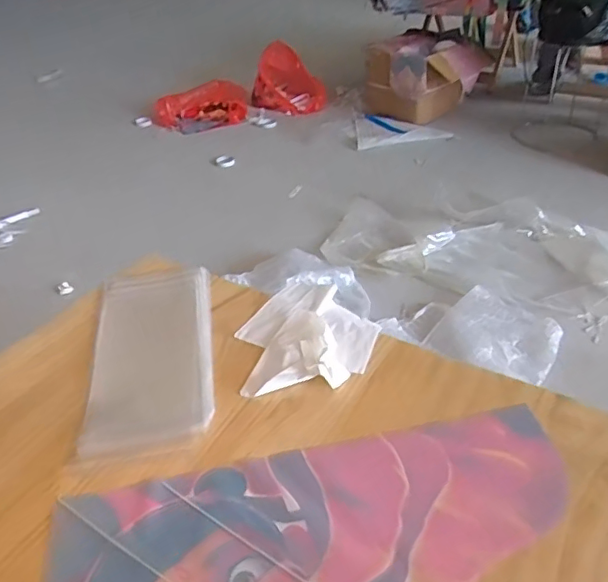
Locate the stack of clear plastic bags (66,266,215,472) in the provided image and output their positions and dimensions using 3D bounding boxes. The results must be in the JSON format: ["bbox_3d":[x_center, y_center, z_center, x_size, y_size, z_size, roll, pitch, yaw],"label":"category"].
[{"bbox_3d":[-0.204,0.079,0.771,0.159,0.023,0.350,-8,37,-5],"label":"stack of clear plastic bags"}]

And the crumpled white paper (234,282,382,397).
[{"bbox_3d":[0.002,0.050,0.789,0.181,0.036,0.212,-9,37,-5],"label":"crumpled white paper"}]

